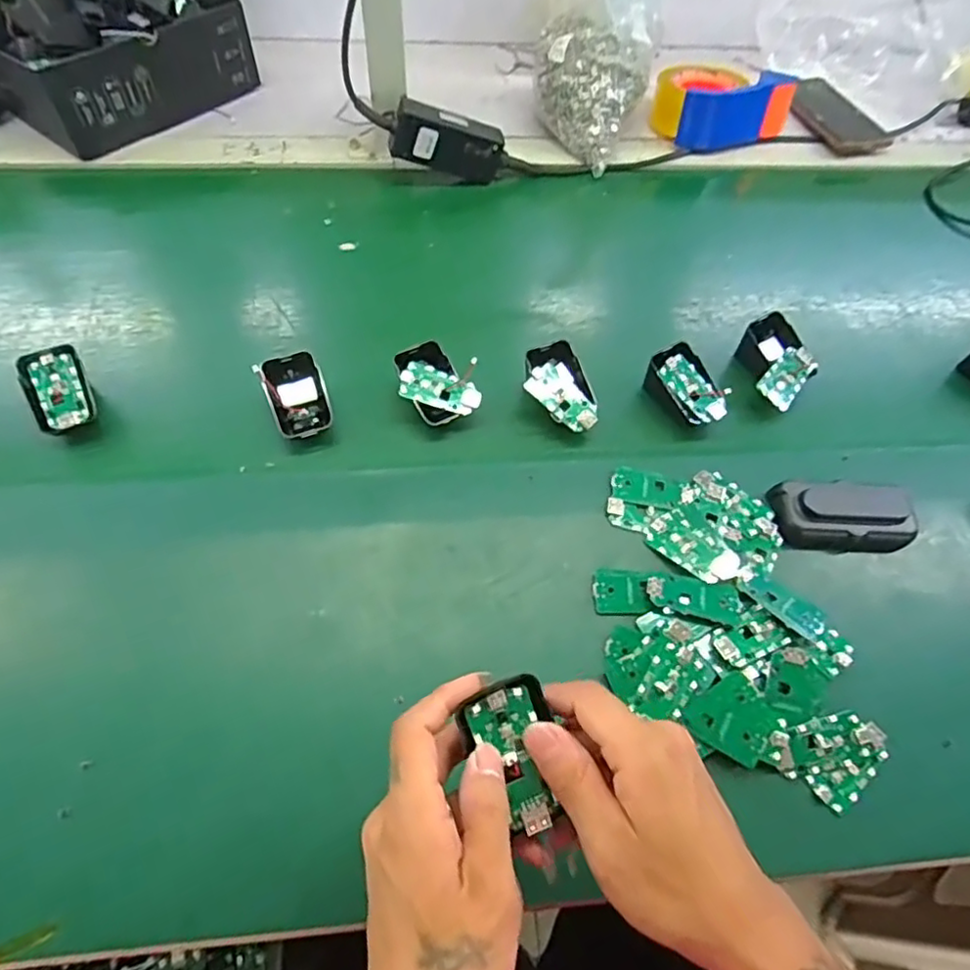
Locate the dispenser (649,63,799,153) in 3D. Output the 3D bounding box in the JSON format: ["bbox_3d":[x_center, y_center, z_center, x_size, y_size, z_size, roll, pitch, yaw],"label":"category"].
[{"bbox_3d":[0.279,-0.464,0.753,0.152,0.064,0.102,1,59,-3],"label":"dispenser"}]

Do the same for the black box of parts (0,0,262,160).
[{"bbox_3d":[-0.414,-0.494,0.707,0.184,0.093,0.250,34,60,21],"label":"black box of parts"}]

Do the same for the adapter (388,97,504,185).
[{"bbox_3d":[-0.037,-0.363,0.663,0.119,0.052,0.032,7,59,-21],"label":"adapter"}]

